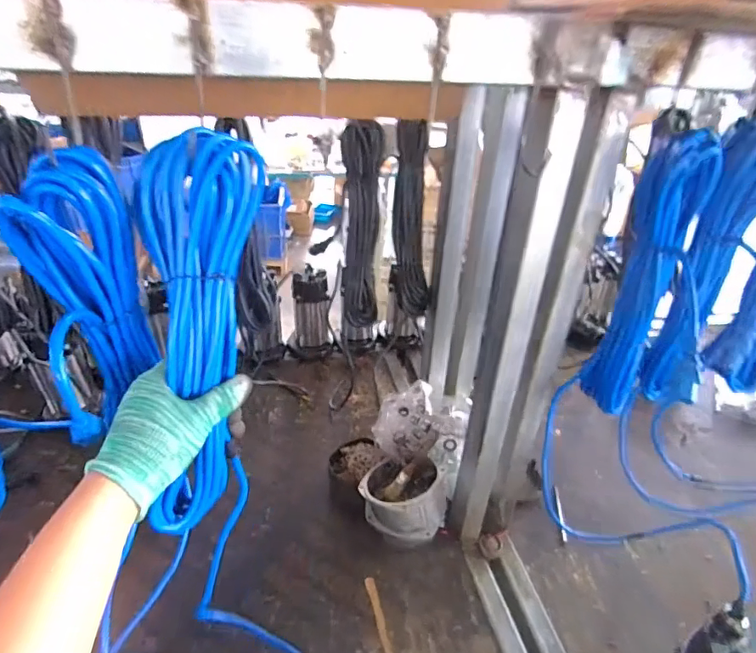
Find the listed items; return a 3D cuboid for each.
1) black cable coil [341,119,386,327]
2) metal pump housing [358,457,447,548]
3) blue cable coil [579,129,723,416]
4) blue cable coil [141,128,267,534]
[{"bbox_3d":[-0.025,-0.159,0.801,0.065,0.320,0.065,2,32,-2],"label":"black cable coil"},{"bbox_3d":[0.044,0.306,0.848,0.144,0.127,0.123,14,34,17],"label":"metal pump housing"},{"bbox_3d":[0.314,-0.048,0.577,0.068,0.328,0.046,19,36,23],"label":"blue cable coil"},{"bbox_3d":[-0.159,0.013,0.422,0.075,0.337,0.053,9,13,11],"label":"blue cable coil"}]

